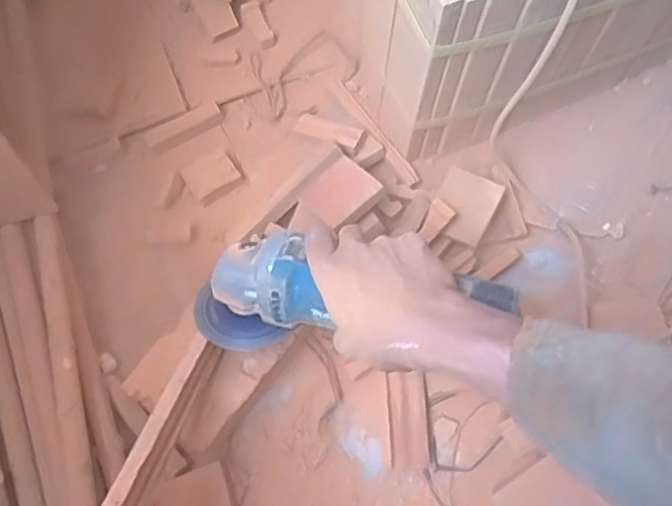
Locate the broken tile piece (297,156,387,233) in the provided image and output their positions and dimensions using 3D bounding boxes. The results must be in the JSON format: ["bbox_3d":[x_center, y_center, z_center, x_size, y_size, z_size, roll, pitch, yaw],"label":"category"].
[{"bbox_3d":[0.006,-0.059,0.610,0.068,0.007,0.062,-42,67,5],"label":"broken tile piece"}]

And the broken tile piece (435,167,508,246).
[{"bbox_3d":[0.132,-0.049,0.624,0.060,0.006,0.067,27,91,19],"label":"broken tile piece"}]

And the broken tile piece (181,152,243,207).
[{"bbox_3d":[-0.135,-0.084,0.664,0.053,0.008,0.050,-34,73,-11],"label":"broken tile piece"}]

